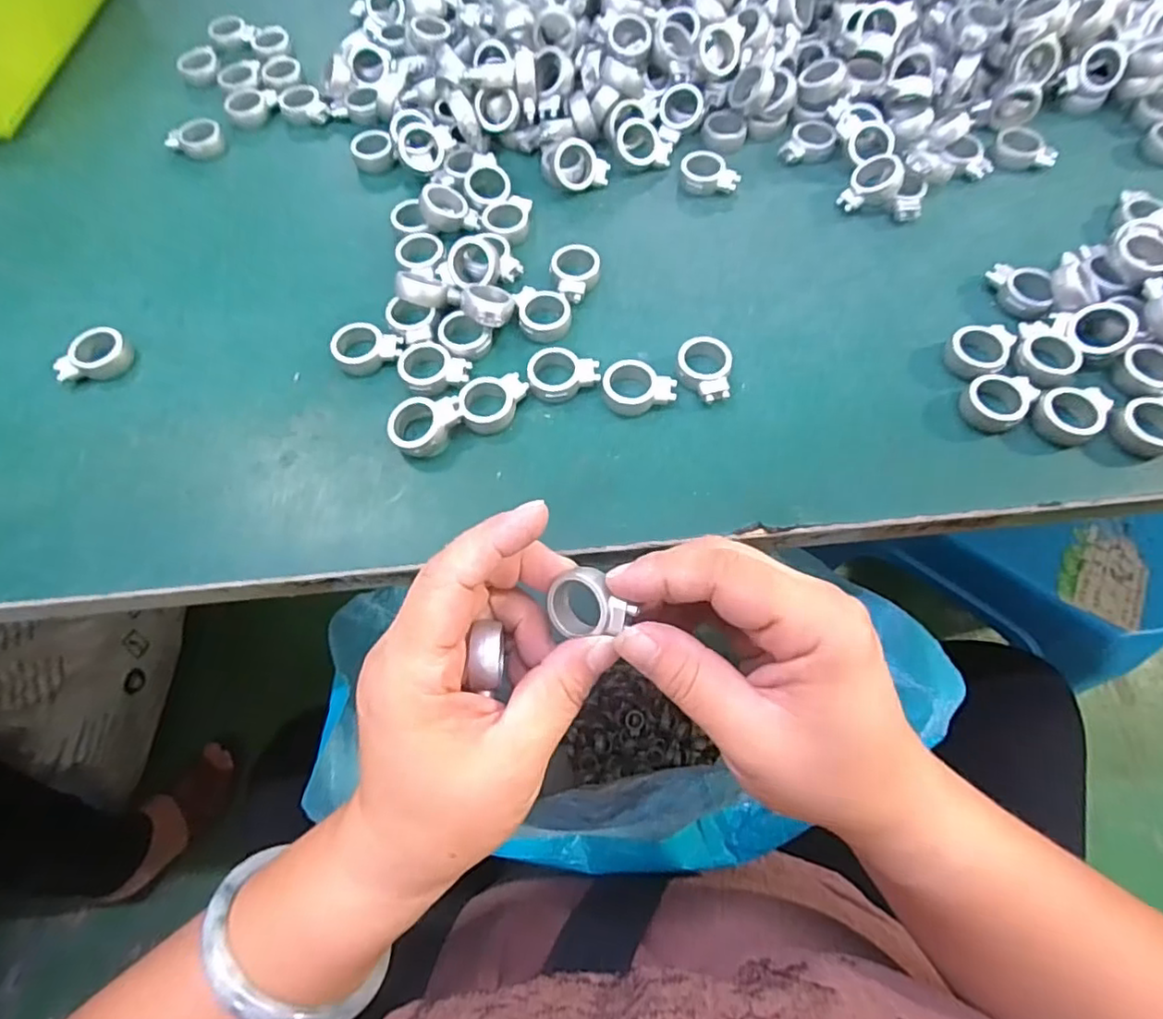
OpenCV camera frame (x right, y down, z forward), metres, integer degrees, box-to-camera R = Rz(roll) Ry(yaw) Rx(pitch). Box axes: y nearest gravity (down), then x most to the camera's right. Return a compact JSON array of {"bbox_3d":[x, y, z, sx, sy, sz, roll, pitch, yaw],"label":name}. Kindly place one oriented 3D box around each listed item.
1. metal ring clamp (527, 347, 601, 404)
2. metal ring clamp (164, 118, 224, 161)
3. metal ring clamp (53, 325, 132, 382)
[{"bbox_3d":[-0.009,-0.063,0.290,0.032,0.012,0.023,14,66,8],"label":"metal ring clamp"},{"bbox_3d":[-0.237,-0.225,0.373,0.031,0.010,0.023,-15,66,-5],"label":"metal ring clamp"},{"bbox_3d":[-0.241,-0.075,0.302,0.023,0.013,0.033,40,73,18],"label":"metal ring clamp"}]

